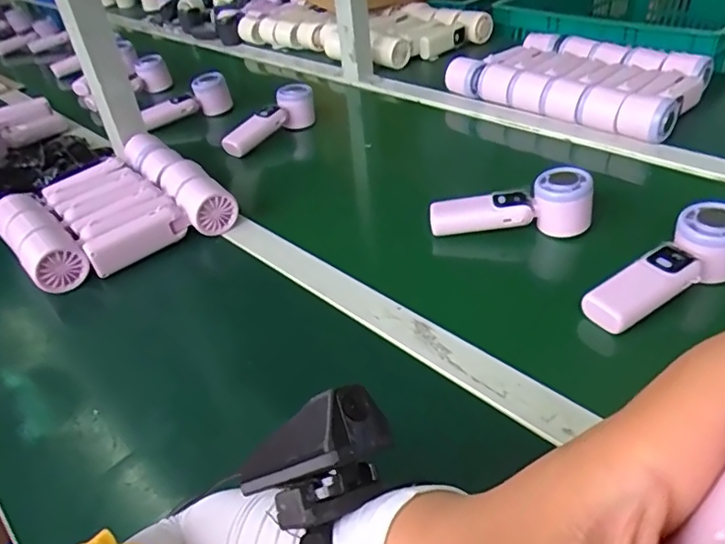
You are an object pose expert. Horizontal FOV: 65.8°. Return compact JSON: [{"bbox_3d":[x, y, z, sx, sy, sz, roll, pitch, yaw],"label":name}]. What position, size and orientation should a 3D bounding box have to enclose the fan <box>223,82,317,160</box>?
[{"bbox_3d":[-0.139,-0.229,0.859,0.052,0.068,0.164,27,50,36],"label":"fan"}]

